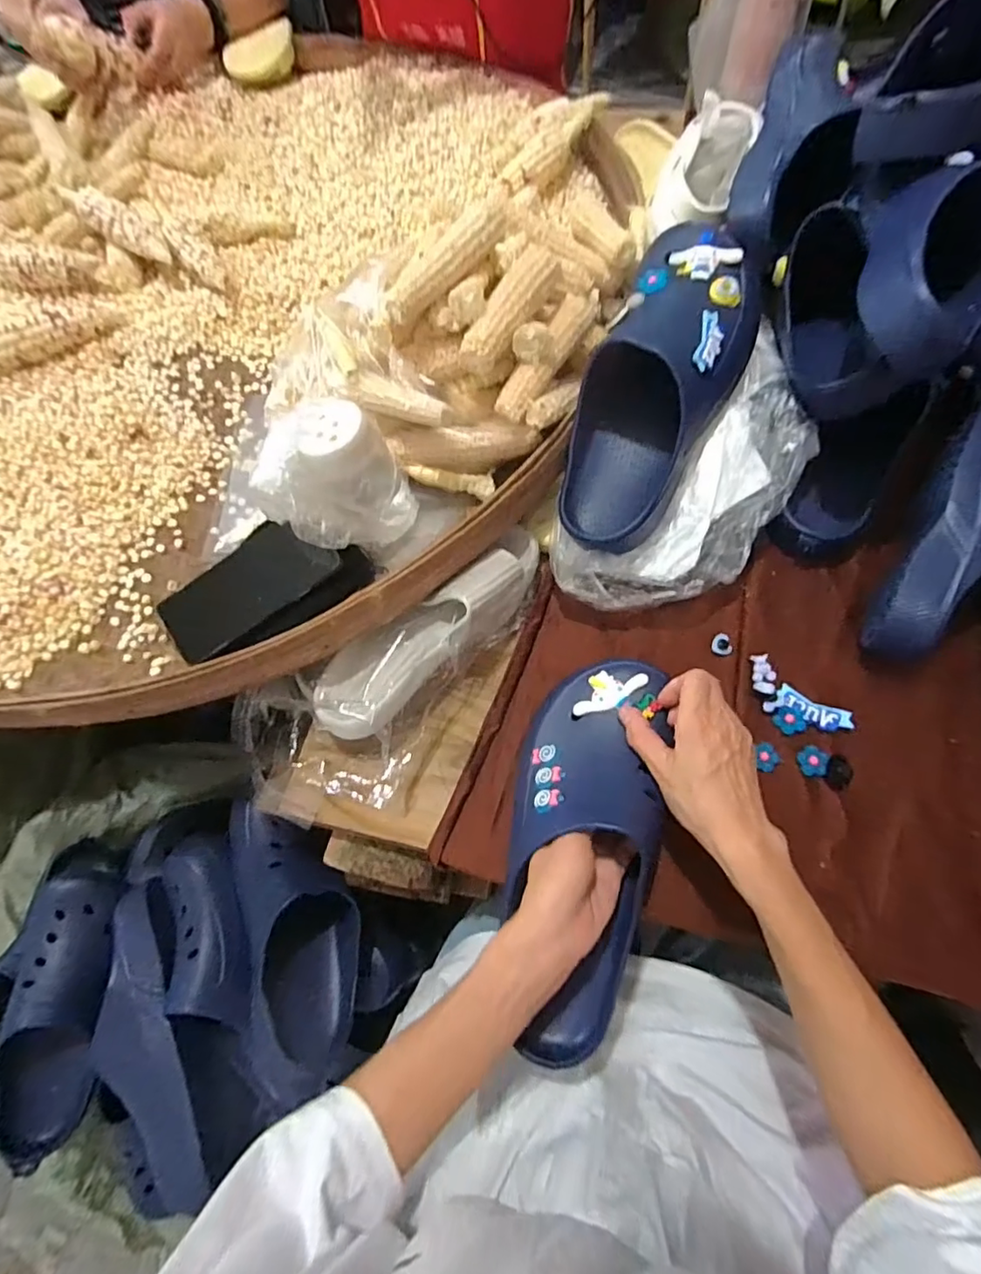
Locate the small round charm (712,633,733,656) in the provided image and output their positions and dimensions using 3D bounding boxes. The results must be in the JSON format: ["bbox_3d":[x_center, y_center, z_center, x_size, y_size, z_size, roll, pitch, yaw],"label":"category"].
[{"bbox_3d":[0.218,0.007,0.532,0.018,0.008,0.021,-6,66,5],"label":"small round charm"}]

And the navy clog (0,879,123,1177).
[{"bbox_3d":[-0.450,0.397,0.589,0.104,0.081,0.261,-8,66,4],"label":"navy clog"}]

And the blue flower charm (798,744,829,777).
[{"bbox_3d":[0.272,0.104,0.477,0.022,0.008,0.026,12,69,12],"label":"blue flower charm"}]

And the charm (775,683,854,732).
[{"bbox_3d":[0.283,0.065,0.496,0.060,0.012,0.023,28,73,17],"label":"charm"}]

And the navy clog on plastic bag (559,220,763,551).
[{"bbox_3d":[0.148,-0.222,0.499,0.116,0.084,0.286,24,96,11],"label":"navy clog on plastic bag"}]

